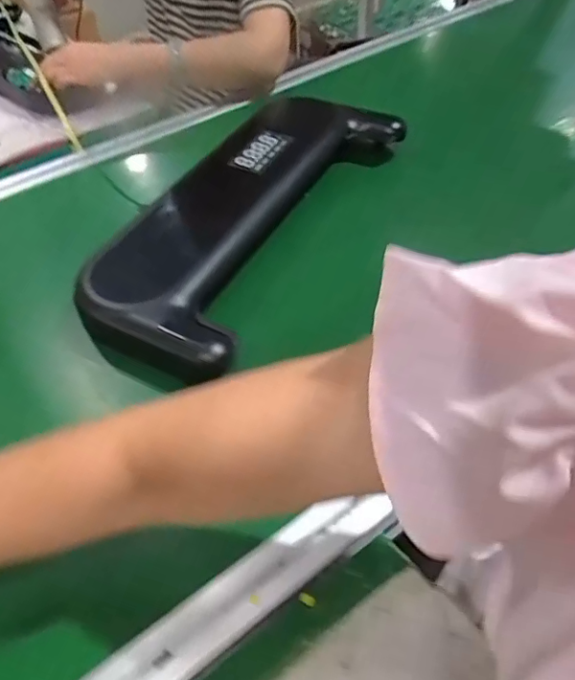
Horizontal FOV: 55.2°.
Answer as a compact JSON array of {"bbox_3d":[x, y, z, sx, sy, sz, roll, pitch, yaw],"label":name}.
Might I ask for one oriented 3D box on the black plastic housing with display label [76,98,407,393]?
[{"bbox_3d":[-0.030,-0.149,0.646,0.174,0.091,0.478,19,53,20],"label":"black plastic housing with display label"}]

